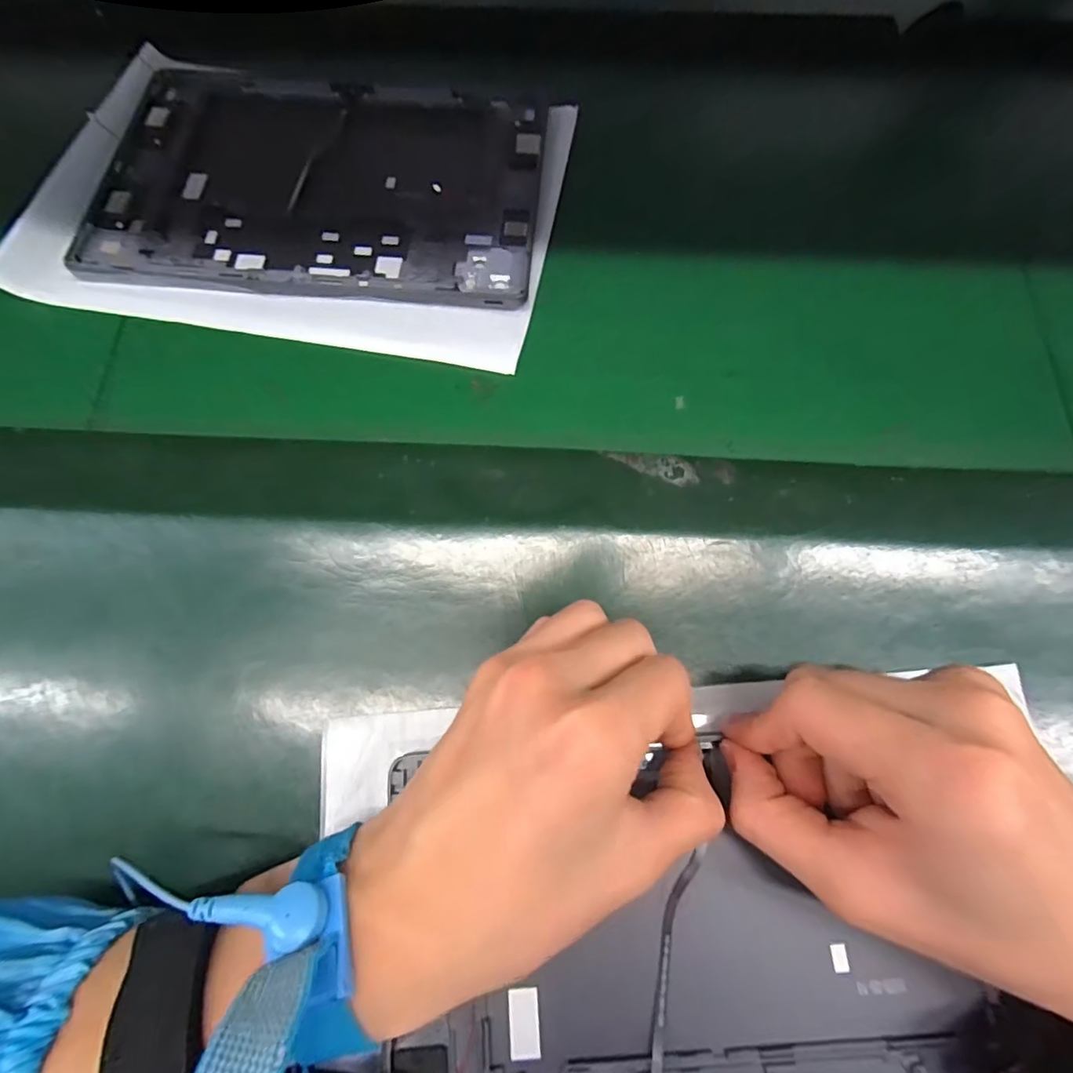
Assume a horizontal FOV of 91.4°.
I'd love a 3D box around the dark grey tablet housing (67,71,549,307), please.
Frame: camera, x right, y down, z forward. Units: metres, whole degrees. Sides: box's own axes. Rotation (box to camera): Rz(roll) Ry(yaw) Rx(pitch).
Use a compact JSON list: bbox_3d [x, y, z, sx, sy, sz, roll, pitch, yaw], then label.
[{"bbox_3d":[-0.124,-0.213,0.311,0.250,0.005,0.165,5,72,1],"label":"dark grey tablet housing"}]

